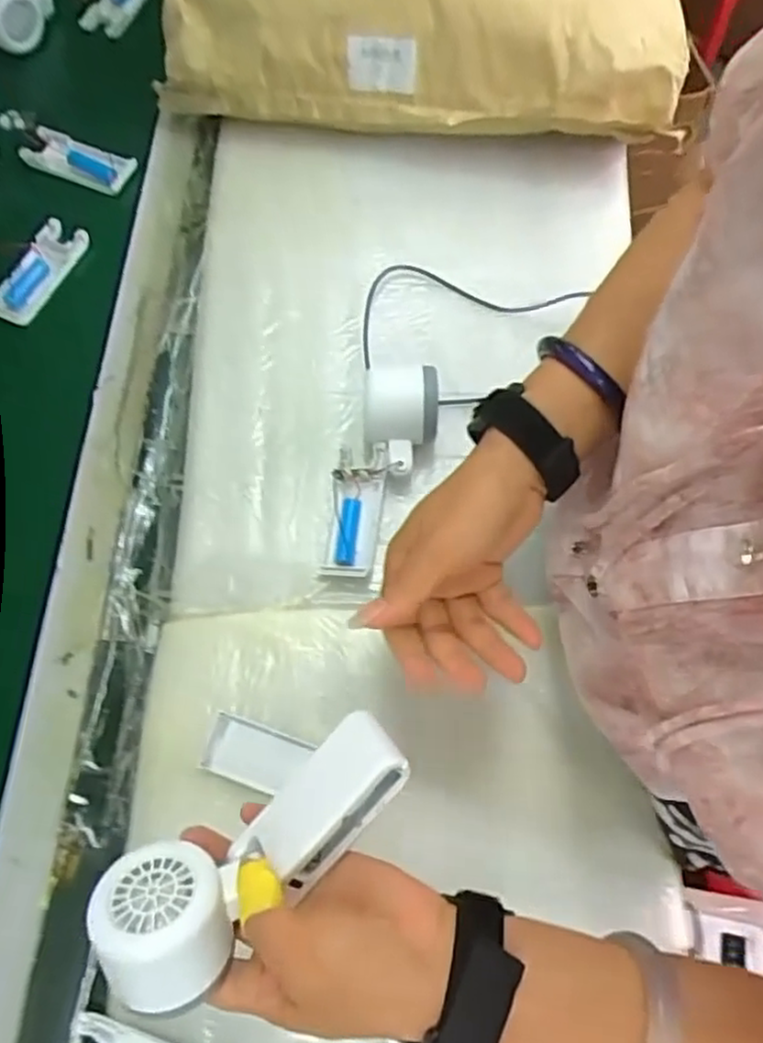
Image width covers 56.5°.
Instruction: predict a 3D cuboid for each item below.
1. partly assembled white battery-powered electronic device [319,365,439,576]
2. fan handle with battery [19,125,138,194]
[{"bbox_3d":[-0.001,-0.041,0.536,0.063,0.043,0.165,14,70,4],"label":"partly assembled white battery-powered electronic device"},{"bbox_3d":[-0.282,-0.337,0.663,0.103,0.021,0.034,22,70,7],"label":"fan handle with battery"}]

